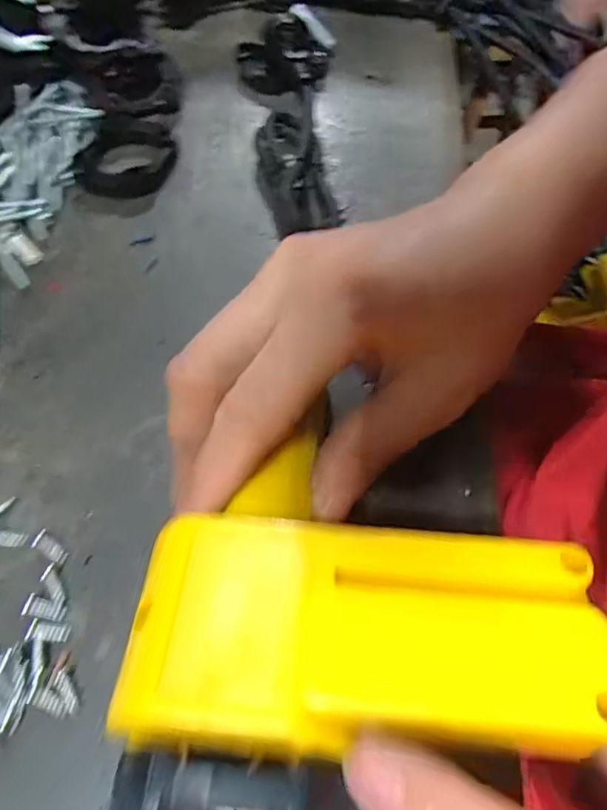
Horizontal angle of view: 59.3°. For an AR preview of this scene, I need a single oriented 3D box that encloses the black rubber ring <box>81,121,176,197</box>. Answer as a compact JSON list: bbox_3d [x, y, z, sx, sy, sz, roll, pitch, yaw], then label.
[{"bbox_3d":[-0.098,-0.136,0.295,0.049,0.010,0.048,10,60,5],"label":"black rubber ring"}]

